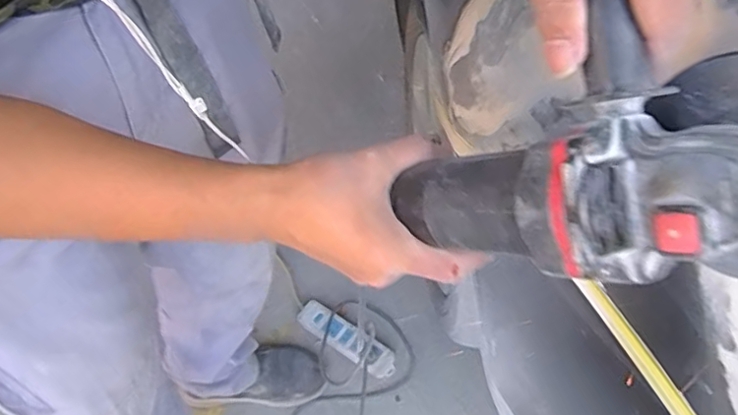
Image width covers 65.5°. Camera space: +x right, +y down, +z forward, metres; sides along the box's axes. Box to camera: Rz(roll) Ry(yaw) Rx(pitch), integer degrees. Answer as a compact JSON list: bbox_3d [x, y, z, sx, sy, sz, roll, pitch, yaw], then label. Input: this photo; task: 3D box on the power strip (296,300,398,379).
[{"bbox_3d":[-0.045,0.254,1.098,0.211,0.037,0.058,29,62,22],"label":"power strip"}]

